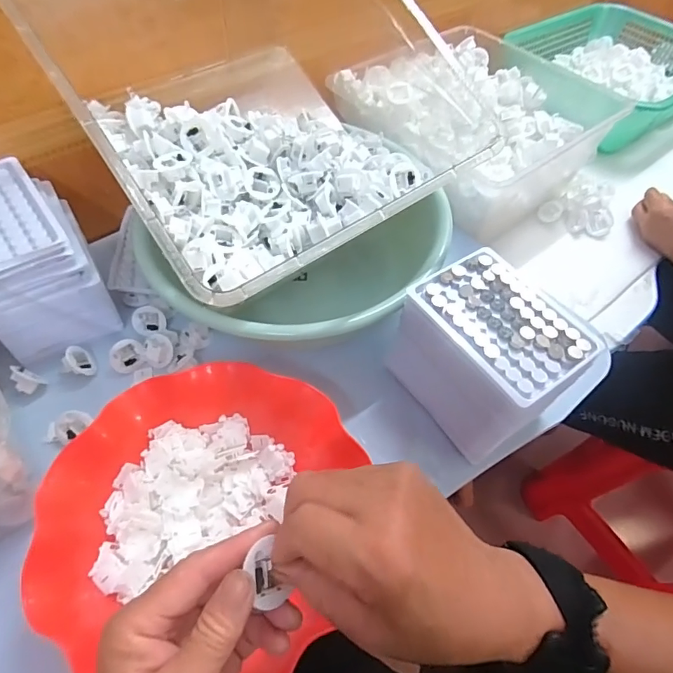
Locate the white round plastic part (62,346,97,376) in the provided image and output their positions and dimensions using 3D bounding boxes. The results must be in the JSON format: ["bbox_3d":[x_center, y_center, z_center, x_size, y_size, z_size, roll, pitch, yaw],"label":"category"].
[{"bbox_3d":[-0.248,0.025,0.450,0.016,0.026,0.033,-37,75,15],"label":"white round plastic part"}]

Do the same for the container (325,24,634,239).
[{"bbox_3d":[0.185,-0.293,0.656,0.296,0.128,0.281,-31,63,-23],"label":"container"}]

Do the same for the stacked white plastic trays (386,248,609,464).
[{"bbox_3d":[0.128,0.018,0.406,0.107,0.103,0.138,-31,62,-23],"label":"stacked white plastic trays"}]

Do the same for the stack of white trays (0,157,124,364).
[{"bbox_3d":[-0.293,-0.072,0.441,0.104,0.106,0.146,-29,62,-22],"label":"stack of white trays"}]

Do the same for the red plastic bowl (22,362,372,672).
[{"bbox_3d":[-0.096,0.126,0.347,0.197,0.061,0.211,2,55,-3],"label":"red plastic bowl"}]

